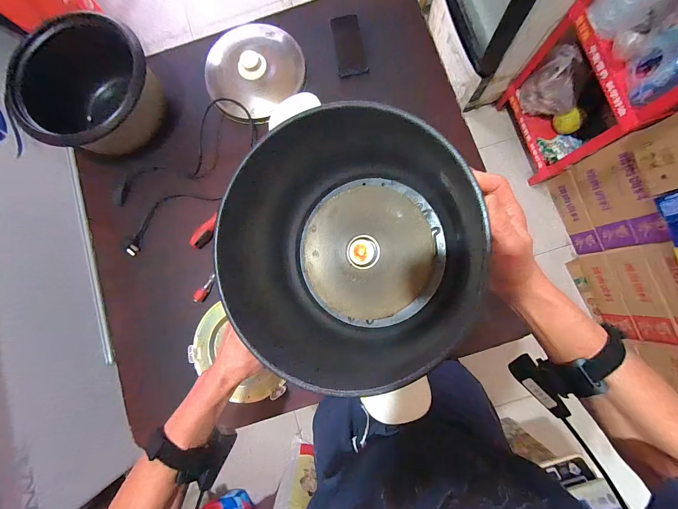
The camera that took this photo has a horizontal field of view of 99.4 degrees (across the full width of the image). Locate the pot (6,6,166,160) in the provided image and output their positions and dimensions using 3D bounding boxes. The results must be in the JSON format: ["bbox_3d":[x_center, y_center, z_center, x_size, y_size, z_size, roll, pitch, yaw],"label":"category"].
[{"bbox_3d":[-0.577,-0.390,0.677,0.287,0.155,0.271,0,83,2],"label":"pot"}]

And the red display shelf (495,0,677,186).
[{"bbox_3d":[0.952,-0.634,0.933,0.283,0.799,0.453,-13,82,0],"label":"red display shelf"}]

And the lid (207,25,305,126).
[{"bbox_3d":[-0.223,-0.466,0.724,0.243,0.054,0.225,0,83,2],"label":"lid"}]

